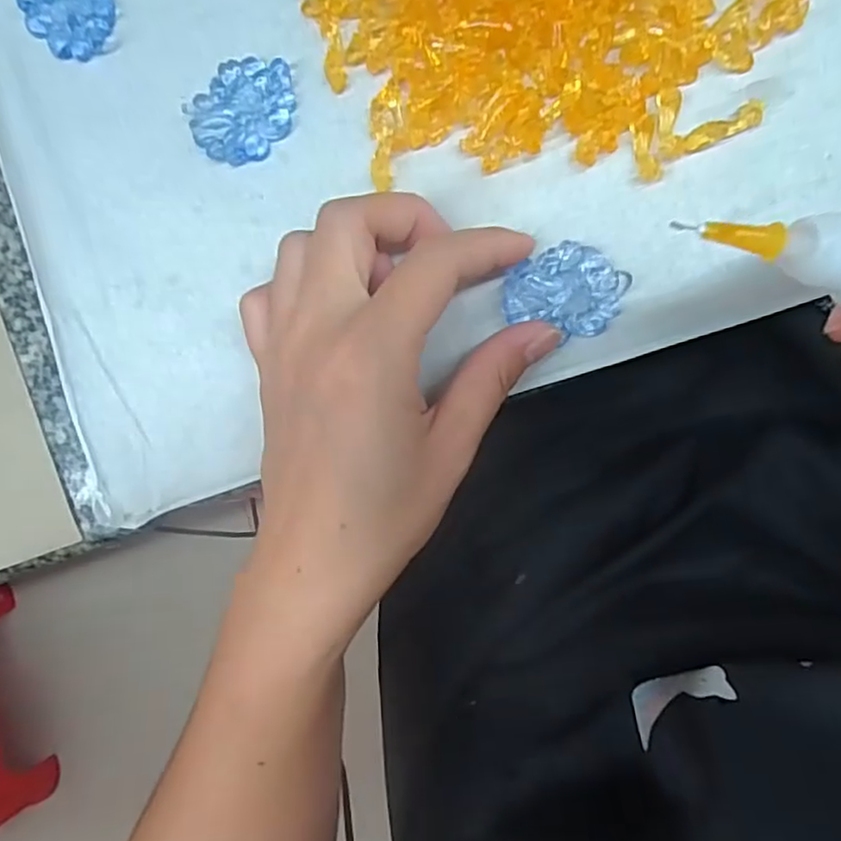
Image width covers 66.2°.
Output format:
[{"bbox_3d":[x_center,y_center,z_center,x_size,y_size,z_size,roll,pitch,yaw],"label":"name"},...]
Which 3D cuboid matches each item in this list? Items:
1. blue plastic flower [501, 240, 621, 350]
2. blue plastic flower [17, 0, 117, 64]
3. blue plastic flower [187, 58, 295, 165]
[{"bbox_3d":[0.045,-0.041,0.208,0.035,0.007,0.029,-11,92,9],"label":"blue plastic flower"},{"bbox_3d":[-0.123,-0.144,0.224,0.034,0.004,0.034,0,99,-1],"label":"blue plastic flower"},{"bbox_3d":[-0.059,-0.106,0.219,0.028,0.006,0.038,42,98,3],"label":"blue plastic flower"}]

